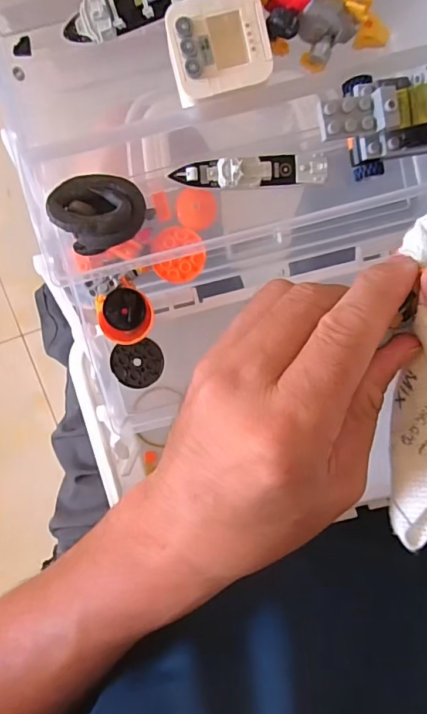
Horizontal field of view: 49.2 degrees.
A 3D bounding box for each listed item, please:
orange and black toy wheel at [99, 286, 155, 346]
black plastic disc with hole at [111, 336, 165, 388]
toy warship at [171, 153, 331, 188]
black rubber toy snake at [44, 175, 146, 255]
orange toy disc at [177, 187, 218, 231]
[{"bbox_3d":[-0.048,-0.022,0.259,0.029,0.008,0.030,0,95,0],"label":"orange and black toy wheel"},{"bbox_3d":[-0.045,0.005,0.277,0.030,0.004,0.027,-12,95,1],"label":"black plastic disc with hole"},{"bbox_3d":[0.018,-0.089,0.222,0.072,0.010,0.014,-4,95,0],"label":"toy warship"},{"bbox_3d":[-0.054,-0.069,0.219,0.041,0.020,0.034,-23,95,2],"label":"black rubber toy snake"},{"bbox_3d":[-0.010,-0.083,0.264,0.022,0.006,0.022,0,95,0],"label":"orange toy disc"}]

